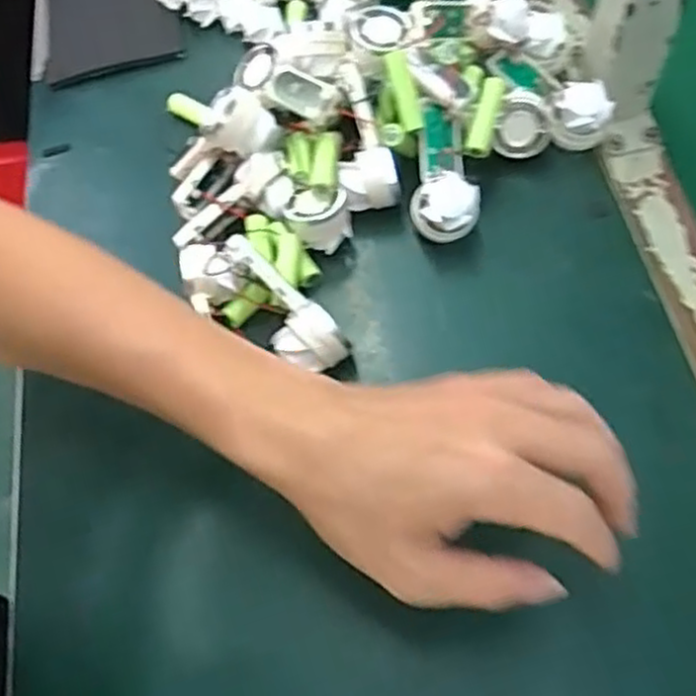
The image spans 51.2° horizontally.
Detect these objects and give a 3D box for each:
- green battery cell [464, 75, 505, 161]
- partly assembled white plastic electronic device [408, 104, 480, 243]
[{"bbox_3d":[0.088,-0.147,0.463,0.015,0.015,0.052,15,83,9],"label":"green battery cell"},{"bbox_3d":[0.062,-0.110,0.471,0.041,0.040,0.087,0,64,8],"label":"partly assembled white plastic electronic device"}]

